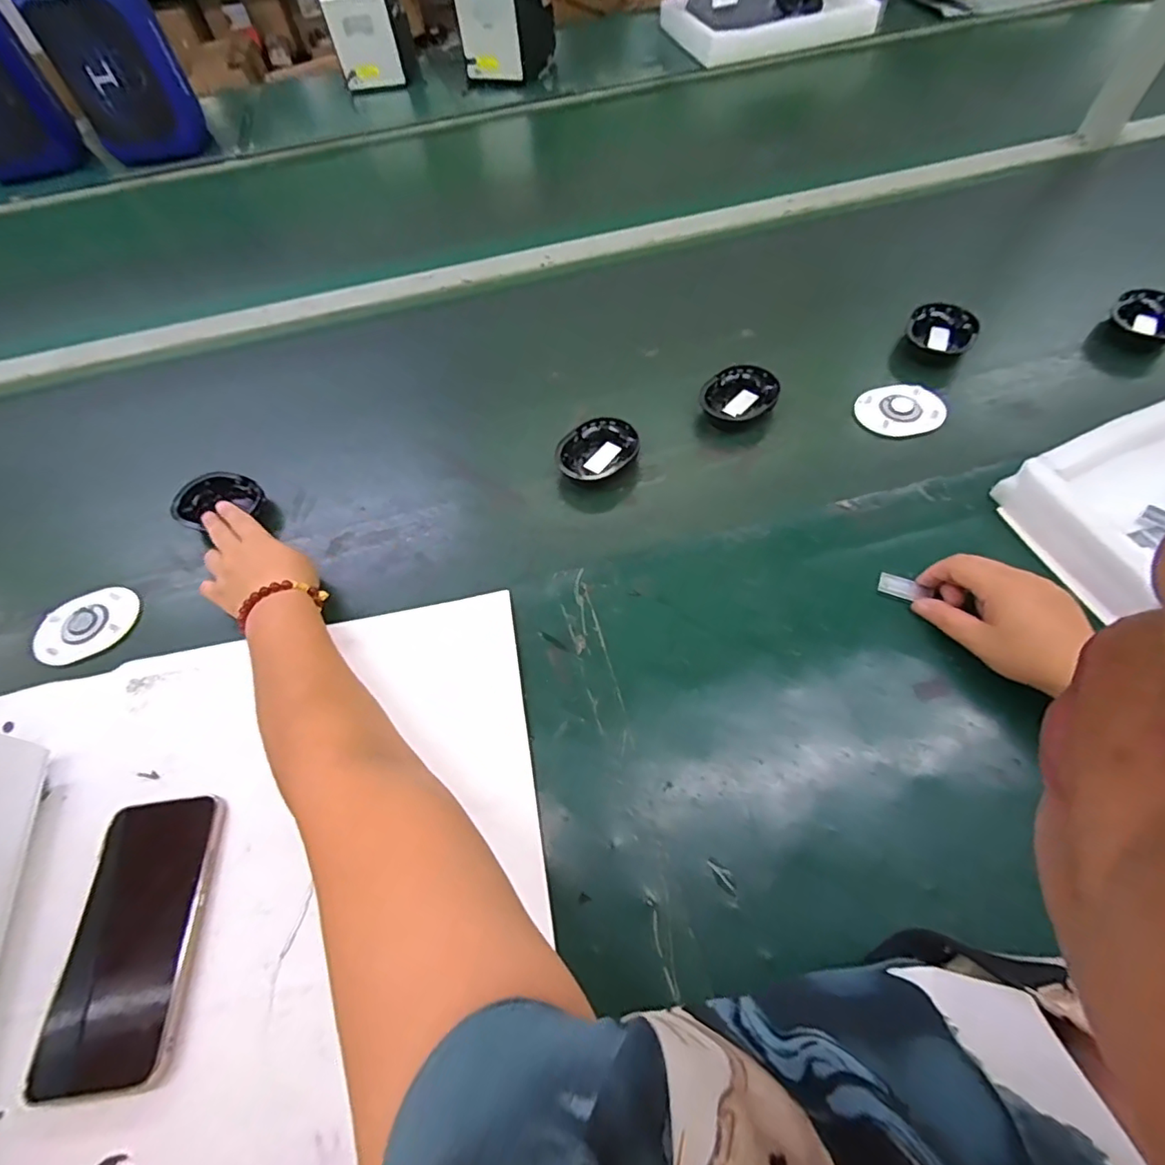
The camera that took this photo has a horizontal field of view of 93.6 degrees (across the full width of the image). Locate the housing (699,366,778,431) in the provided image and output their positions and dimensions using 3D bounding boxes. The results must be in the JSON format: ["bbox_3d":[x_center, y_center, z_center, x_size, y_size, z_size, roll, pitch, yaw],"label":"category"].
[{"bbox_3d":[0.170,-0.201,0.599,0.088,0.025,0.068,-41,67,-19],"label":"housing"}]

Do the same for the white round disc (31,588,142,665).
[{"bbox_3d":[-0.464,0.039,0.510,0.094,0.008,0.074,-10,60,-4],"label":"white round disc"}]

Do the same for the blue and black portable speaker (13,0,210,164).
[{"bbox_3d":[-0.784,-0.868,0.923,0.173,0.251,0.089,-25,62,-12],"label":"blue and black portable speaker"}]

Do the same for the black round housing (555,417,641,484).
[{"bbox_3d":[0.015,-0.138,0.570,0.065,0.021,0.085,36,67,20],"label":"black round housing"}]

